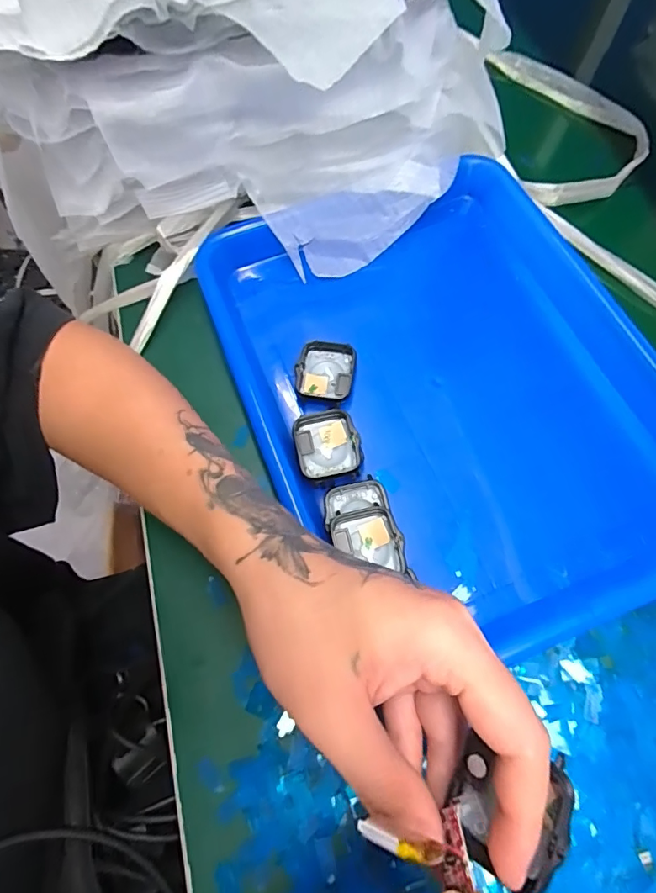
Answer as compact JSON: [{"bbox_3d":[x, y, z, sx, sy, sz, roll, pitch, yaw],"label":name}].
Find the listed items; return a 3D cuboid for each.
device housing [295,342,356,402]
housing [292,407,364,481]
[{"bbox_3d":[-0.002,-0.050,0.321,0.037,0.008,0.043,9,67,6],"label":"device housing"},{"bbox_3d":[-0.001,0.000,0.296,0.038,0.012,0.043,-16,67,-5],"label":"housing"}]

